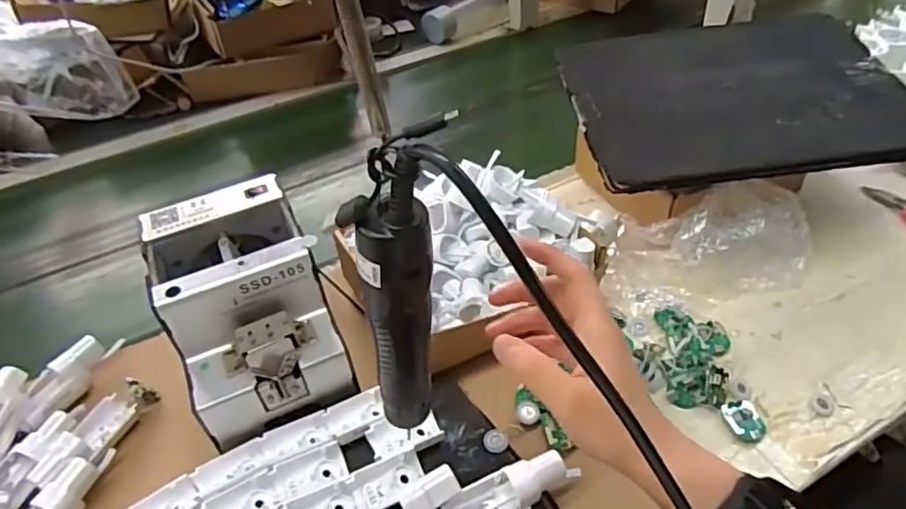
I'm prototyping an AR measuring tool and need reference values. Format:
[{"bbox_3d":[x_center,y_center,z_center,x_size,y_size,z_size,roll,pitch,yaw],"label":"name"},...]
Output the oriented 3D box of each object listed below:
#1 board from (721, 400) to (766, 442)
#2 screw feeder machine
[{"bbox_3d":[0.245,0.139,0.516,0.027,0.008,0.036,-20,45,-16],"label":"board"},{"bbox_3d":[-0.181,0.048,0.539,0.131,0.130,0.174,-20,45,-16],"label":"screw feeder machine"}]

